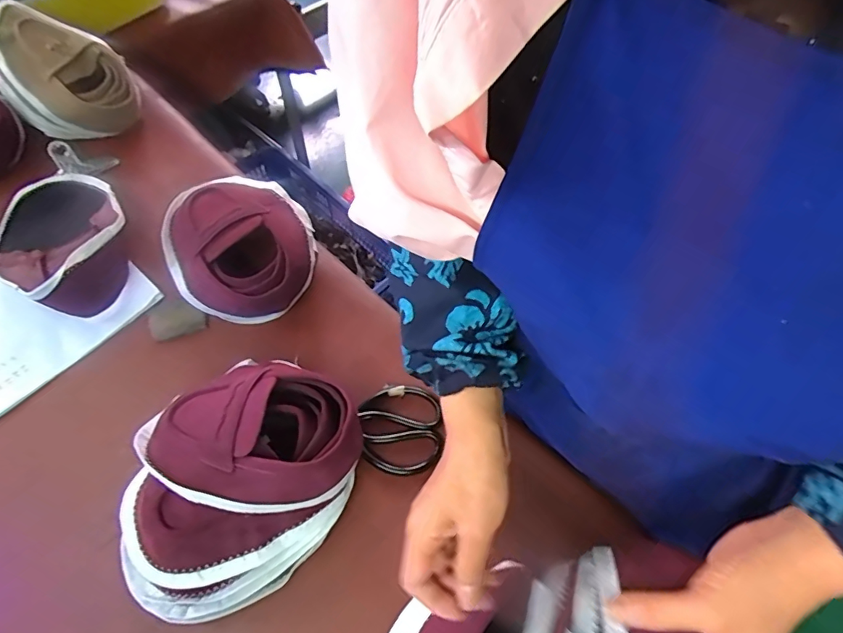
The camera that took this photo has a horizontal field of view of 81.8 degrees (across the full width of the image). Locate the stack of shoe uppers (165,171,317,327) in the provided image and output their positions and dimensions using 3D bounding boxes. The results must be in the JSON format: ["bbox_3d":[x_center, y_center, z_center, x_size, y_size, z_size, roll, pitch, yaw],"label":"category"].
[{"bbox_3d":[-0.243,-0.093,0.646,0.222,0.090,0.183,27,62,13],"label":"stack of shoe uppers"}]

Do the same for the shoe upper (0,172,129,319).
[{"bbox_3d":[-0.494,-0.105,0.681,0.169,0.077,0.255,-38,54,-19],"label":"shoe upper"}]

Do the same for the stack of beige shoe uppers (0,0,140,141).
[{"bbox_3d":[-0.575,-0.392,0.785,0.227,0.126,0.163,27,62,13],"label":"stack of beige shoe uppers"}]

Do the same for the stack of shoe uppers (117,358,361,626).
[{"bbox_3d":[-0.193,0.159,0.486,0.194,0.109,0.256,40,66,20],"label":"stack of shoe uppers"}]

